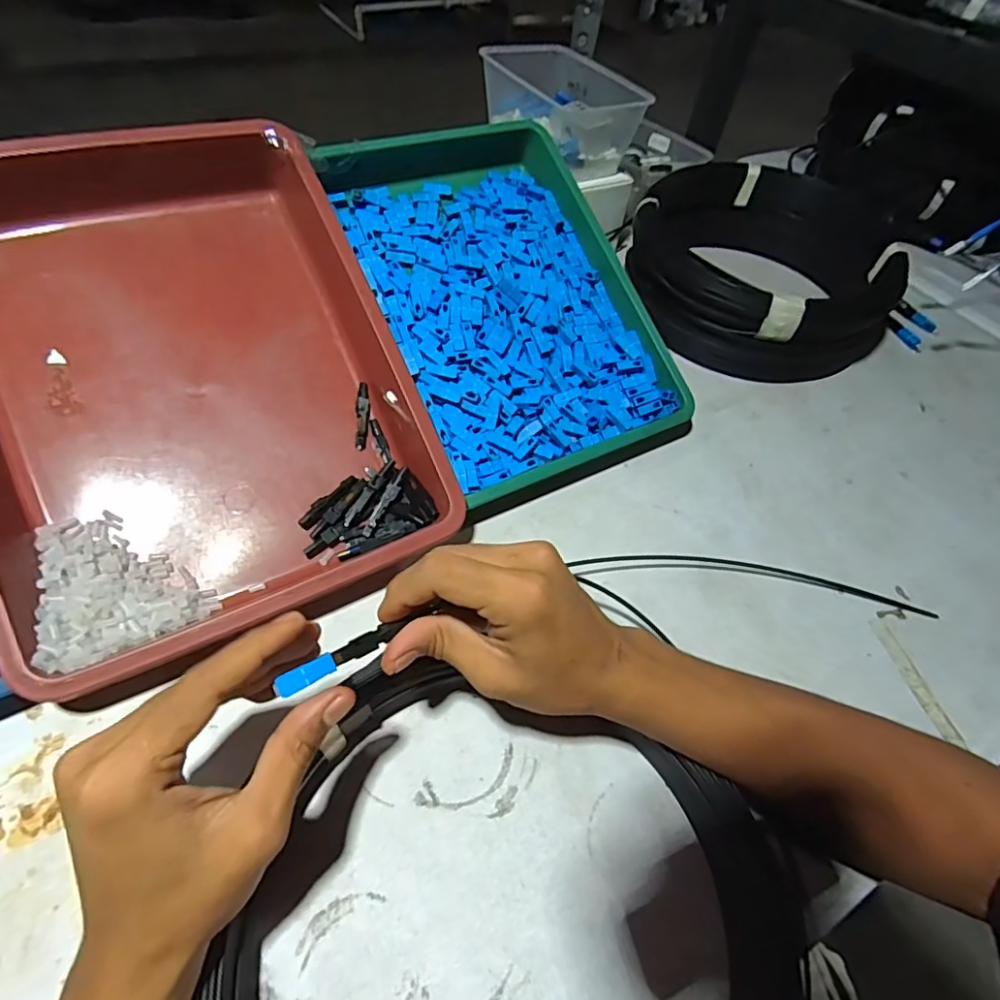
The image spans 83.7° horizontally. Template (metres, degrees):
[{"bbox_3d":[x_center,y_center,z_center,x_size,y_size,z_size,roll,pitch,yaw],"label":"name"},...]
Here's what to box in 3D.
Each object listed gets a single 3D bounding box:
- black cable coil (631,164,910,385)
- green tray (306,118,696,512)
[{"bbox_3d":[0.270,-0.241,0.580,0.261,0.104,0.239,28,55,15],"label":"black cable coil"},{"bbox_3d":[0.005,-0.177,0.467,0.215,0.042,0.330,-22,78,-19],"label":"green tray"}]

